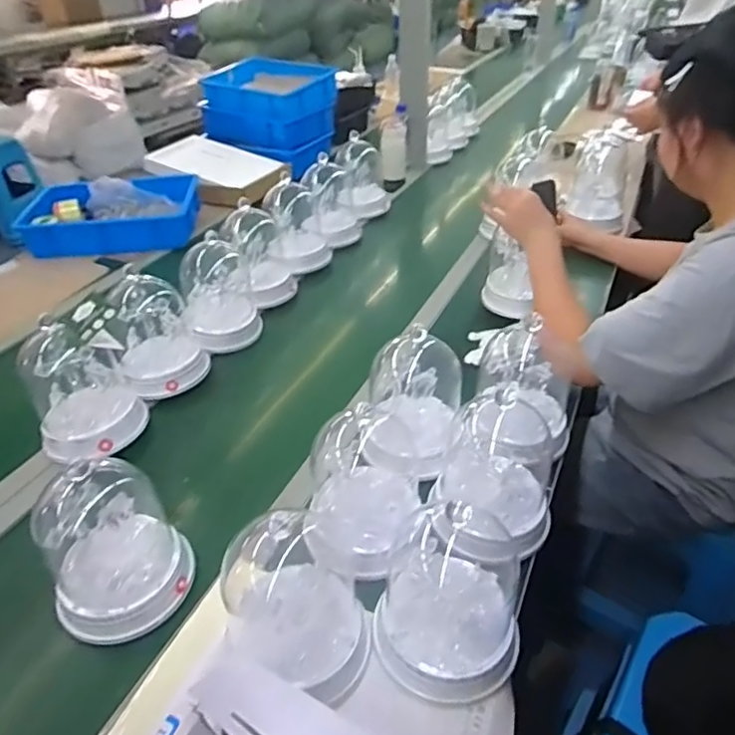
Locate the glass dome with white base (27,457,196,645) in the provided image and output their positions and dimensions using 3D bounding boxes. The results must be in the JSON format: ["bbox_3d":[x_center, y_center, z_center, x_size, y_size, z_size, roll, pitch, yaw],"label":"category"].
[{"bbox_3d":[-0.290,0.179,0.639,0.145,0.193,0.145,-26,43,-28],"label":"glass dome with white base"}]

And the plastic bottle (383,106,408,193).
[{"bbox_3d":[0.084,-0.675,1.796,0.074,0.265,0.087,5,4,9],"label":"plastic bottle"}]

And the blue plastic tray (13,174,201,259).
[{"bbox_3d":[-0.679,-0.409,1.561,0.448,0.117,0.281,-14,38,-16],"label":"blue plastic tray"}]

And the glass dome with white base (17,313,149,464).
[{"bbox_3d":[-0.420,0.030,0.852,0.149,0.170,0.124,-22,41,-25],"label":"glass dome with white base"}]

